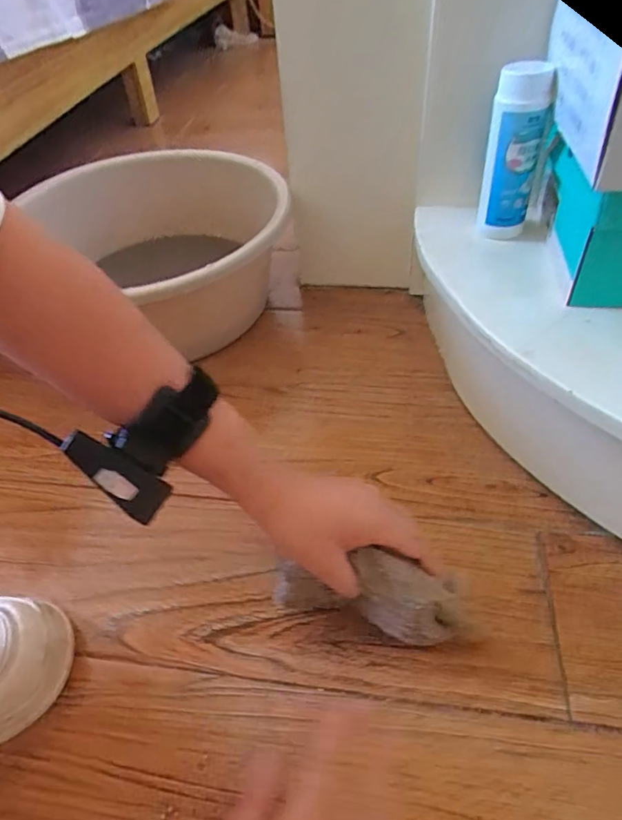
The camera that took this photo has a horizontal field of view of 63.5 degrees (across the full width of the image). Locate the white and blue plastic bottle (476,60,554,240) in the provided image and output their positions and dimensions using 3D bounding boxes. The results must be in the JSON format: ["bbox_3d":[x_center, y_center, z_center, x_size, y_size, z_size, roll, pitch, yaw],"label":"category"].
[{"bbox_3d":[0.197,-0.244,0.497,0.052,0.153,0.048,11,49,13],"label":"white and blue plastic bottle"}]

